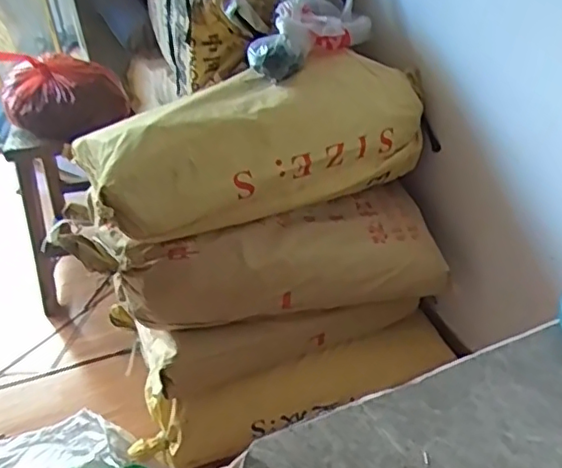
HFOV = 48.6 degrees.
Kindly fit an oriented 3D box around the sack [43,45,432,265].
[{"bbox_3d":[-0.042,-0.160,1.124,0.617,0.202,0.246,-22,40,-21],"label":"sack"}]

